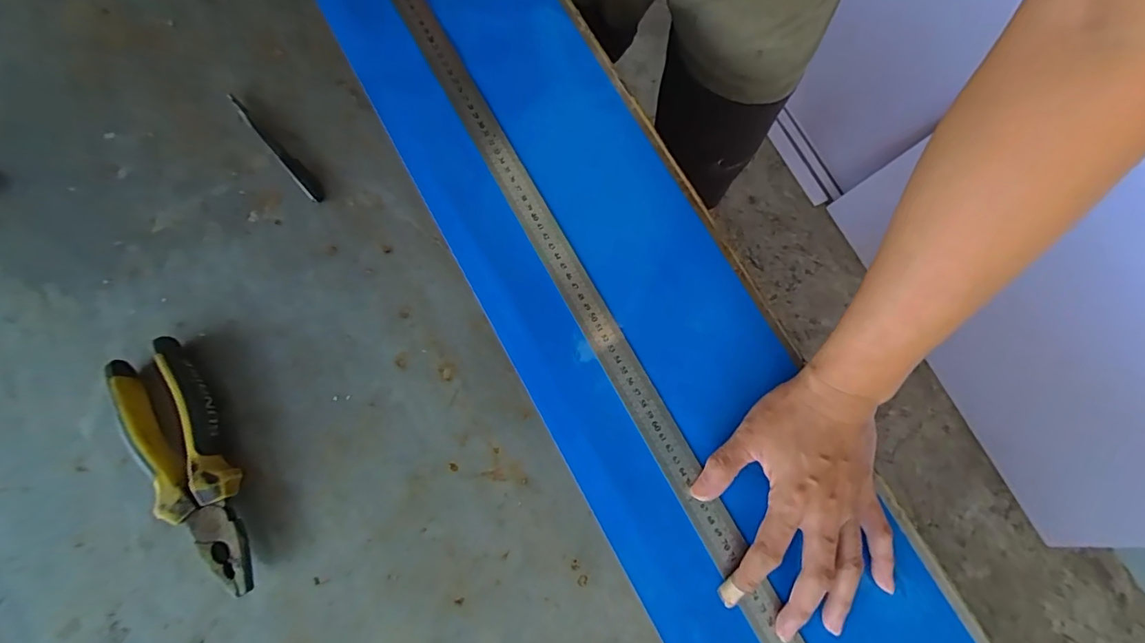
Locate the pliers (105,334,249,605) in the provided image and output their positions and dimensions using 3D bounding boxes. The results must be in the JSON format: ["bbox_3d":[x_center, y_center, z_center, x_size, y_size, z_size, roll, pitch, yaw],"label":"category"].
[{"bbox_3d":[-0.276,0.104,0.351,0.054,0.028,0.187,-29,80,-7],"label":"pliers"}]

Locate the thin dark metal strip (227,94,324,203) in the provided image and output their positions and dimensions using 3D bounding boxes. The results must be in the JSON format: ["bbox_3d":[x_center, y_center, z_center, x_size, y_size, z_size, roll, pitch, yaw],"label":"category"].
[{"bbox_3d":[-0.255,-0.150,0.418,0.013,0.007,0.125,-41,82,-9],"label":"thin dark metal strip"}]

